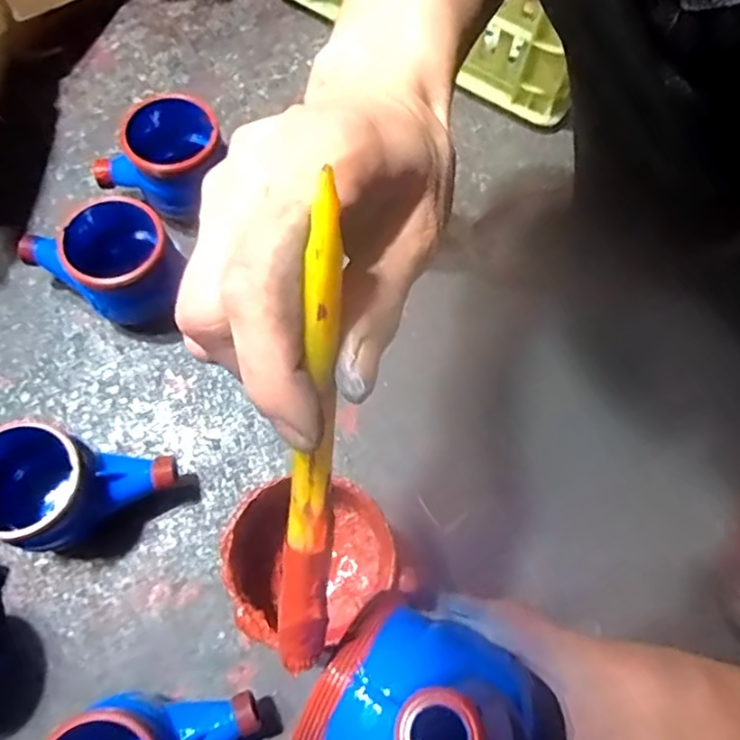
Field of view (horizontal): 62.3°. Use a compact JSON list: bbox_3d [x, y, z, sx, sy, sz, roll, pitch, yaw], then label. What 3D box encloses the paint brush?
[{"bbox_3d":[-0.017,0.028,0.179,0.014,0.158,0.011,6,27,0],"label":"paint brush"}]

